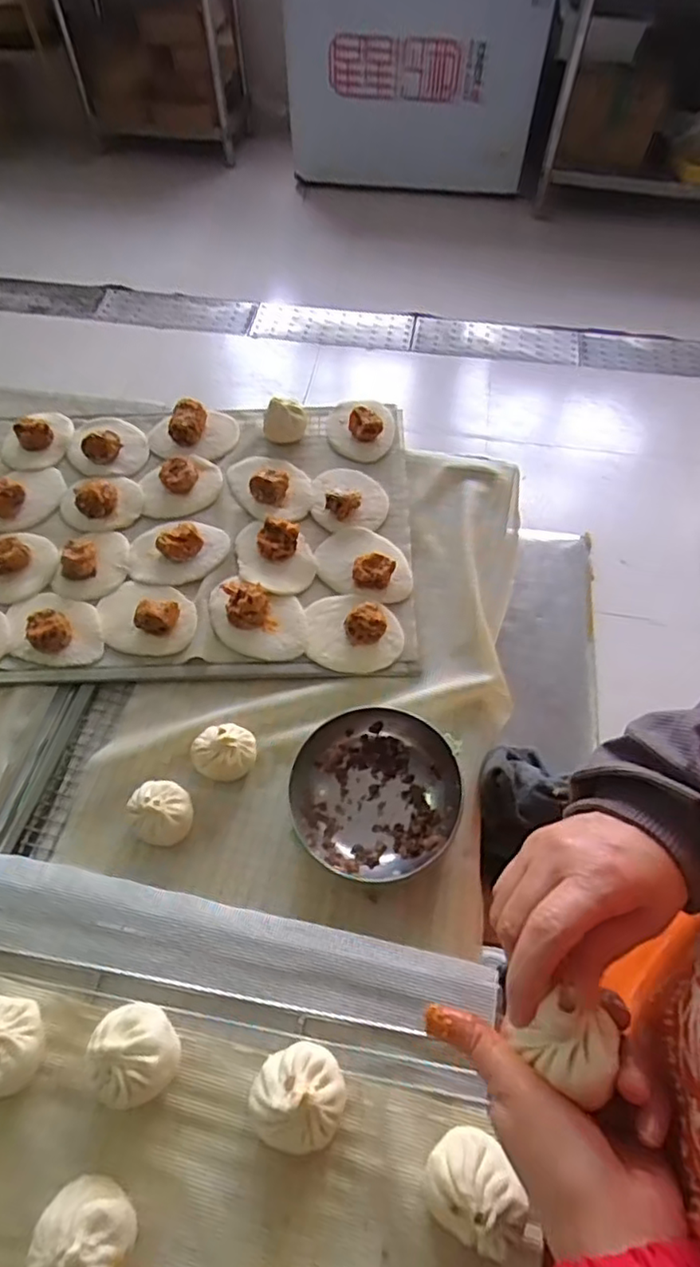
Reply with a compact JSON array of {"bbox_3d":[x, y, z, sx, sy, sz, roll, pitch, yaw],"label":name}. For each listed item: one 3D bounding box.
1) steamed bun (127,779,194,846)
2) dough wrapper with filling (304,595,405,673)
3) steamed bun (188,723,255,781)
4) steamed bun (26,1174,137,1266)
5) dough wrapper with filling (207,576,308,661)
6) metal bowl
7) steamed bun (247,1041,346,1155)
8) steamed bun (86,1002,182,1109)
[{"bbox_3d":[-0.165,0.158,0.547,0.055,0.043,0.050,0,60,0],"label":"steamed bun"},{"bbox_3d":[0.004,-0.008,0.639,0.098,0.033,0.087,-2,60,0],"label":"dough wrapper with filling"},{"bbox_3d":[-0.116,0.111,0.577,0.060,0.040,0.052,-20,62,-11],"label":"steamed bun"},{"bbox_3d":[-0.151,0.342,0.351,0.051,0.043,0.049,0,59,0],"label":"steamed bun"},{"bbox_3d":[-0.097,-0.021,0.643,0.113,0.034,0.078,18,62,10],"label":"dough wrapper with filling"},{"bbox_3d":[0.020,0.141,0.546,0.138,0.054,0.142,0,60,0],"label":"metal bowl"},{"bbox_3d":[-0.032,0.287,0.386,0.055,0.043,0.054,0,59,0],"label":"steamed bun"},{"bbox_3d":[-0.135,0.266,0.396,0.050,0.046,0.052,0,60,0],"label":"steamed bun"}]

